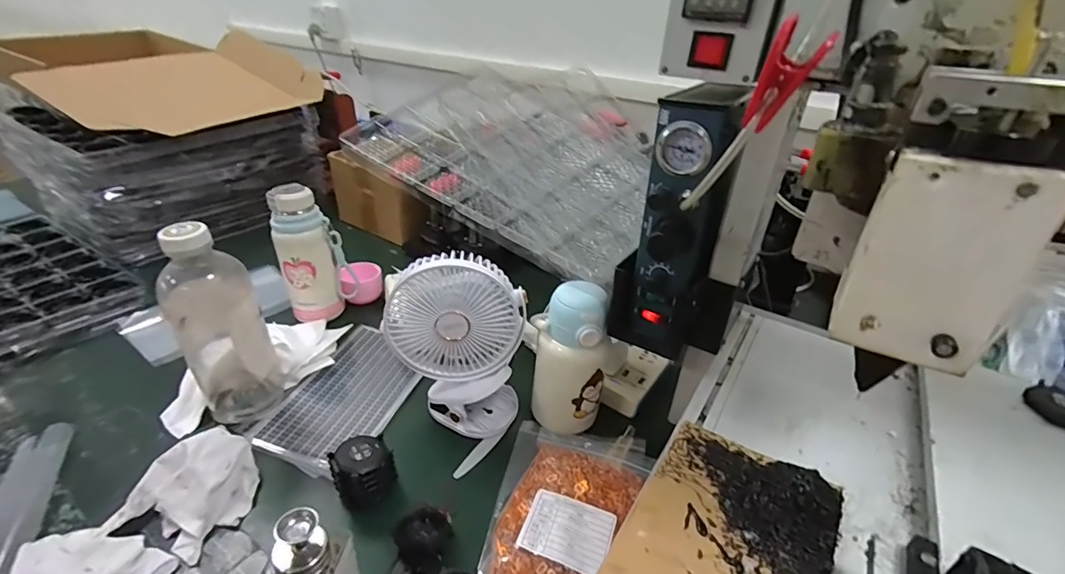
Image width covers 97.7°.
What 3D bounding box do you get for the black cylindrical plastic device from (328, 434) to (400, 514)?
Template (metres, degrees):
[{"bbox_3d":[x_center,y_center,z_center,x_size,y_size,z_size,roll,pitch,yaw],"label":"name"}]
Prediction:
[{"bbox_3d":[-0.164,0.183,0.457,0.056,0.054,0.050,-18,38,-31],"label":"black cylindrical plastic device"}]

